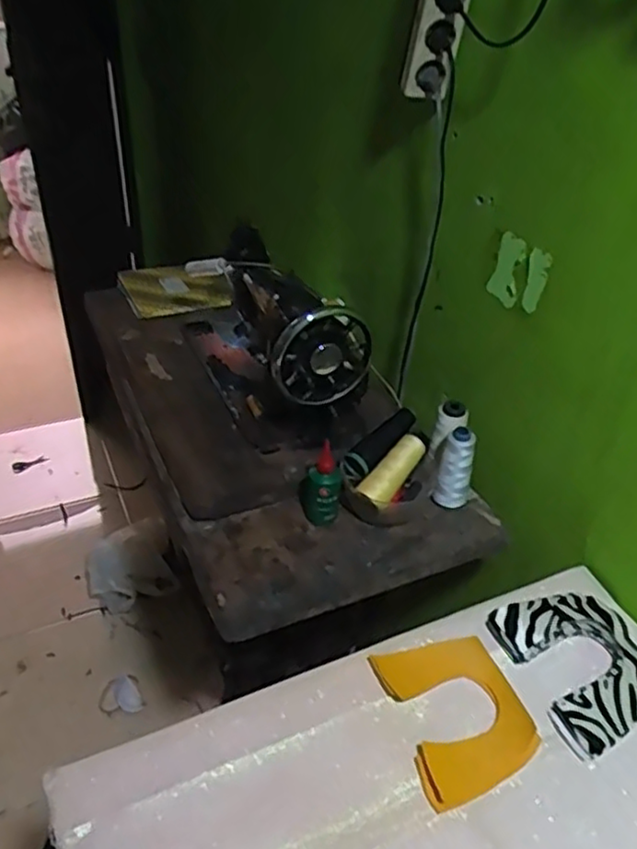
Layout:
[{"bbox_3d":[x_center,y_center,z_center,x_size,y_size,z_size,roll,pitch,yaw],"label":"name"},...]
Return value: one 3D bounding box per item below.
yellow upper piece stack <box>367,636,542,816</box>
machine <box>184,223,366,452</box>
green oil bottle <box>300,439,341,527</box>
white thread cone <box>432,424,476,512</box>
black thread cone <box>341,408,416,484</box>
[{"bbox_3d":[0.133,0.271,0.649,0.121,0.012,0.140,-12,39,-18],"label":"yellow upper piece stack"},{"bbox_3d":[-0.086,-0.154,1.033,0.155,0.210,0.408,-13,40,-20],"label":"machine"},{"bbox_3d":[0.003,0.073,0.844,0.049,0.088,0.041,2,37,0],"label":"green oil bottle"},{"bbox_3d":[0.176,0.063,0.875,0.041,0.119,0.039,17,39,18],"label":"white thread cone"},{"bbox_3d":[0.080,0.032,0.892,0.035,0.041,0.148,26,43,27],"label":"black thread cone"}]

